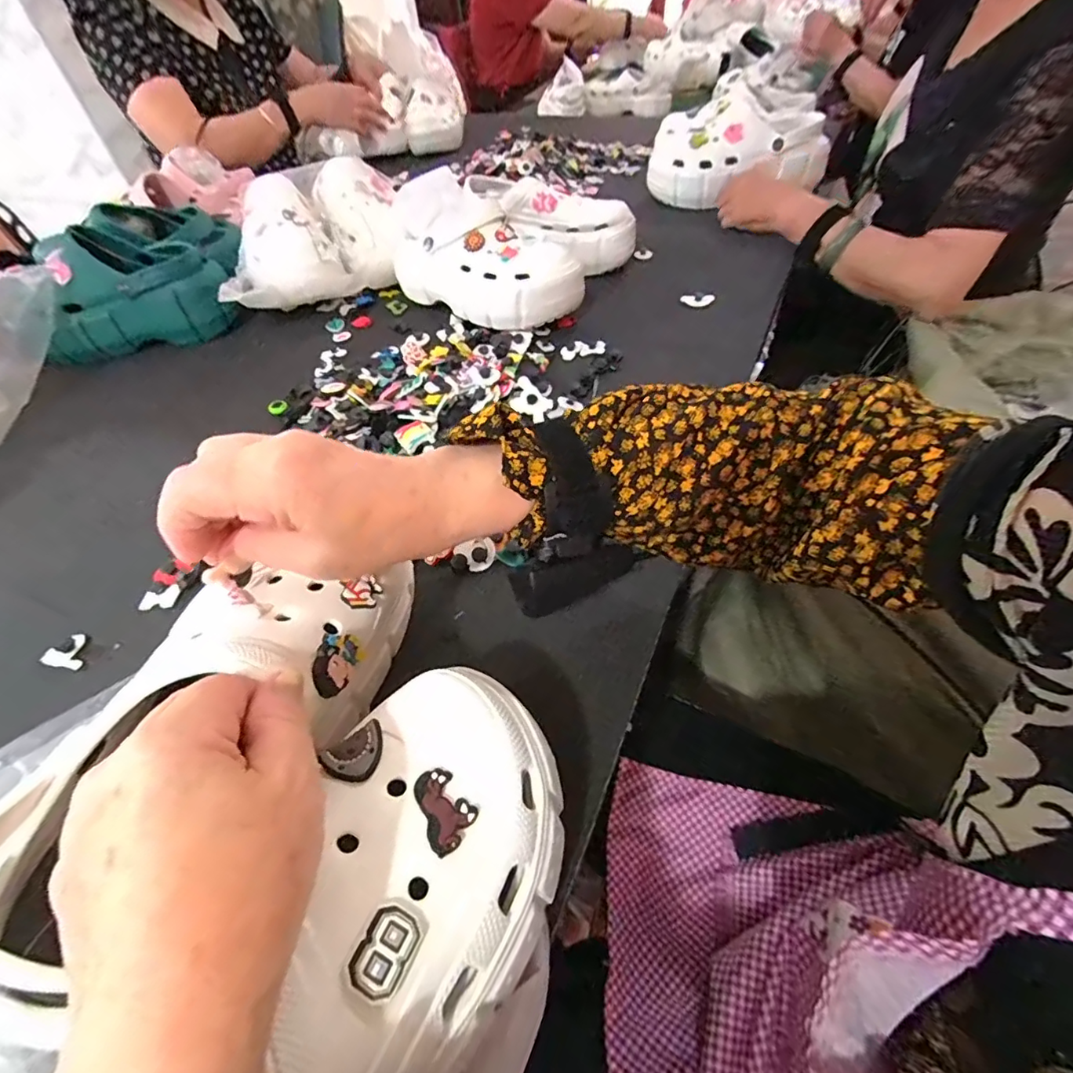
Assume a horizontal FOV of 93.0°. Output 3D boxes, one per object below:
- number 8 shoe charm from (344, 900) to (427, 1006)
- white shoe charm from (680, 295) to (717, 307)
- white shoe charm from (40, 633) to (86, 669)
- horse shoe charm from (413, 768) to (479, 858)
[{"bbox_3d":[-0.049,0.136,0.168,0.019,0.004,0.024,35,45,0],"label":"number 8 shoe charm"},{"bbox_3d":[0.194,-0.284,0.612,0.039,0.014,0.008,10,51,13],"label":"white shoe charm"},{"bbox_3d":[-0.323,0.081,0.353,0.021,0.010,0.026,17,53,18],"label":"white shoe charm"},{"bbox_3d":[-0.037,0.106,0.198,0.020,0.007,0.028,-36,57,-24],"label":"horse shoe charm"}]

